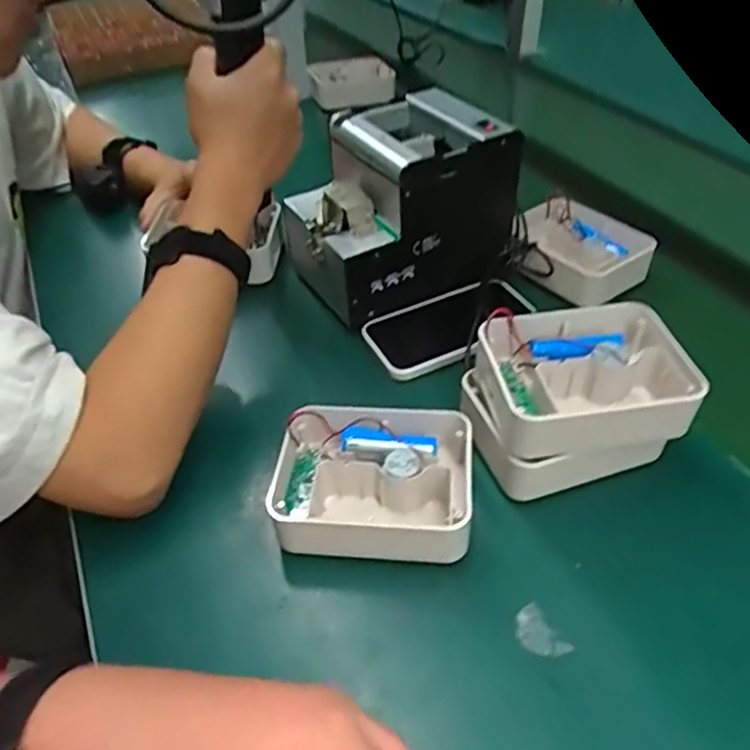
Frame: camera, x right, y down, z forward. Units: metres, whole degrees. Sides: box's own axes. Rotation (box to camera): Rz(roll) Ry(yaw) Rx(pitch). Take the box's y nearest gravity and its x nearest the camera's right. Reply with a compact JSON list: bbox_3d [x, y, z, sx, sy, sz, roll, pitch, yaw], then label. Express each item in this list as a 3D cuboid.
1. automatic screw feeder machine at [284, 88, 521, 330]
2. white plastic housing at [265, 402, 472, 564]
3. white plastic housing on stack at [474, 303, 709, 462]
[{"bbox_3d":[0.019,-0.158,0.587,0.173,0.137,0.140,-22,47,-19],"label":"automatic screw feeder machine"},{"bbox_3d":[-0.001,0.070,0.428,0.131,0.043,0.106,2,44,5],"label":"white plastic housing"},{"bbox_3d":[0.144,0.003,0.431,0.139,0.044,0.106,-6,43,-3],"label":"white plastic housing on stack"}]

